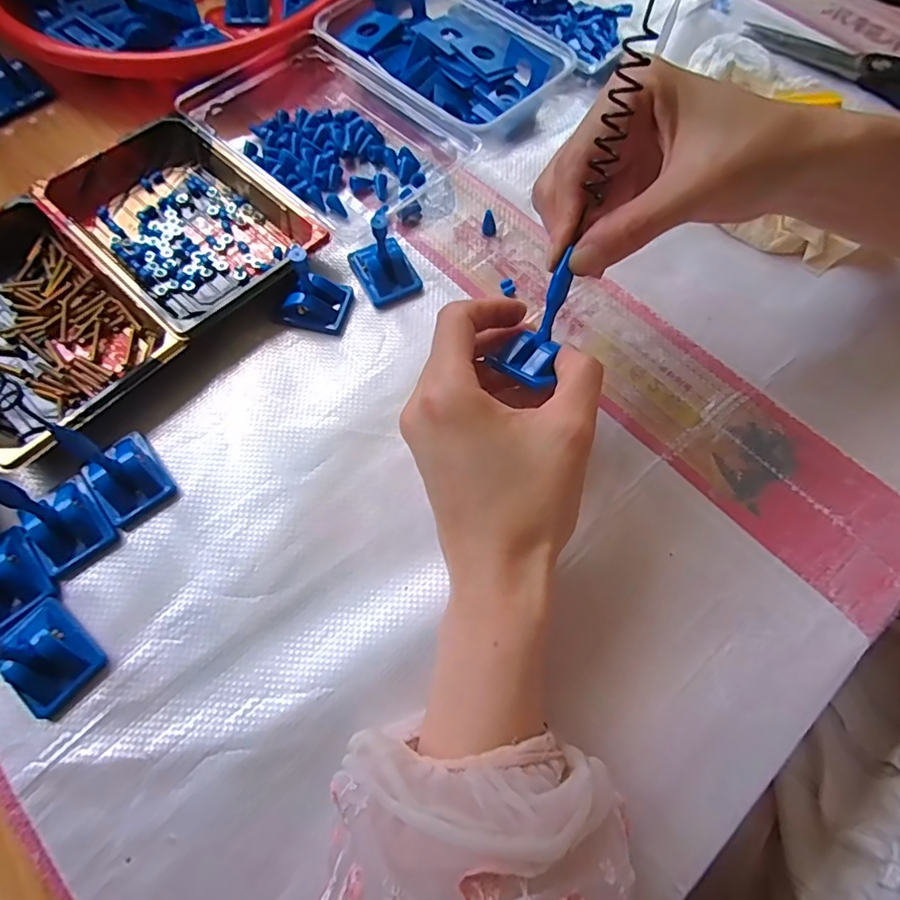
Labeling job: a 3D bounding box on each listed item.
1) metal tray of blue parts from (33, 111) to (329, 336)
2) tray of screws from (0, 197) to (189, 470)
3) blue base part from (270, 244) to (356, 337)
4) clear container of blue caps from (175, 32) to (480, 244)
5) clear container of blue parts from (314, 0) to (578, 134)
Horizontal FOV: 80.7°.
[{"bbox_3d":[-0.171,-0.146,0.333,0.154,0.023,0.112,37,72,13],"label":"metal tray of blue parts"},{"bbox_3d":[-0.250,-0.075,0.305,0.178,0.023,0.114,39,72,14],"label":"tray of screws"},{"bbox_3d":[-0.083,-0.094,0.313,0.039,0.031,0.032,13,68,5],"label":"blue base part"},{"bbox_3d":[-0.089,-0.219,0.360,0.170,0.033,0.122,39,72,14],"label":"clear container of blue caps"},{"bbox_3d":[-0.005,-0.288,0.391,0.121,0.035,0.164,-40,73,-15],"label":"clear container of blue parts"}]

